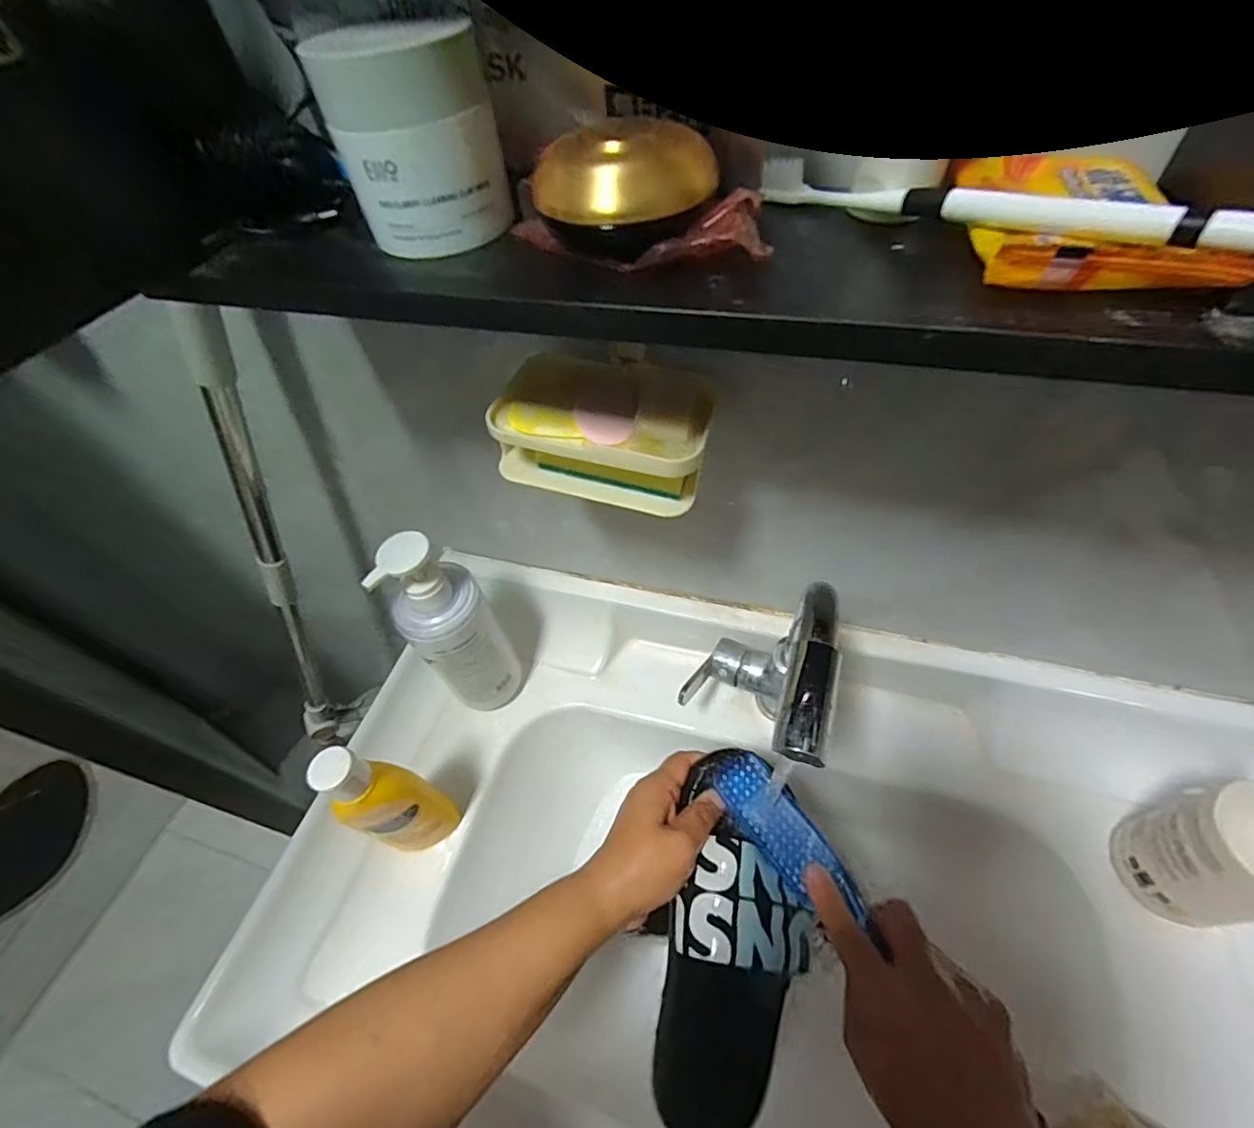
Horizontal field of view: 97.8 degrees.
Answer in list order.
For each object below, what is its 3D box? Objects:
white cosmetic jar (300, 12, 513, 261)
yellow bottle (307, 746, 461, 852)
[{"bbox_3d":[-0.095,-0.191,0.249,0.069,0.072,0.061,-17,53,-7],"label":"white cosmetic jar"},{"bbox_3d":[-0.192,0.204,0.456,0.053,0.194,0.043,-1,52,5],"label":"yellow bottle"}]

